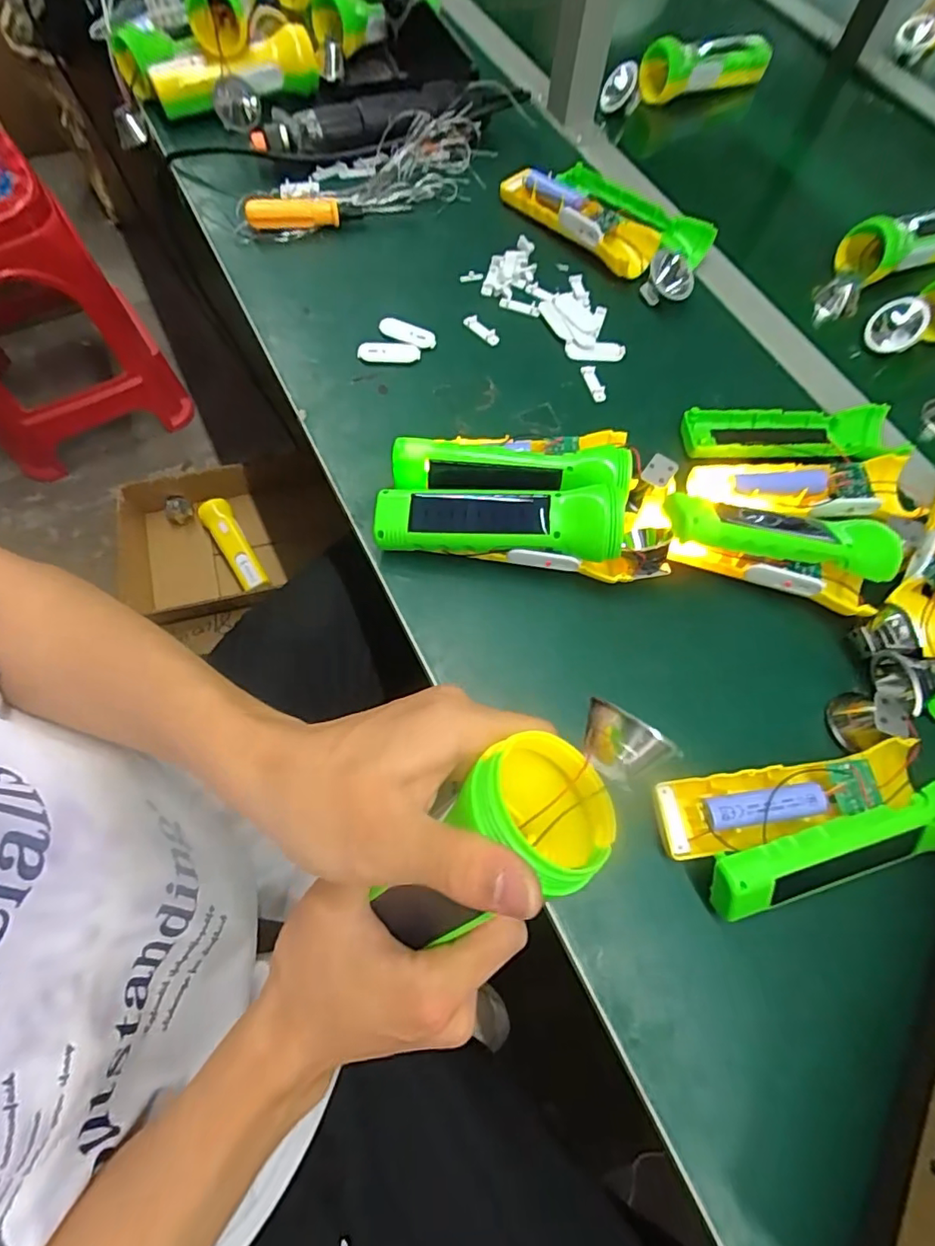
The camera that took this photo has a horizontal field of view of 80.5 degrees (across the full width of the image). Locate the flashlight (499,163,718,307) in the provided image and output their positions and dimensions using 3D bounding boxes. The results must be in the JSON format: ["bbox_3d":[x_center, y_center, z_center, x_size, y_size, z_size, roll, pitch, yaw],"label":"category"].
[{"bbox_3d":[0.135,-0.389,0.526,0.214,0.030,0.106,39,70,12],"label":"flashlight"}]

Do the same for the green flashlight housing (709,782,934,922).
[{"bbox_3d":[0.214,0.125,0.307,0.166,0.041,0.038,-15,69,-9],"label":"green flashlight housing"}]

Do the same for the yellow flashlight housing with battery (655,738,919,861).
[{"bbox_3d":[0.185,0.103,0.321,0.151,0.031,0.041,-7,68,-6],"label":"yellow flashlight housing with battery"}]

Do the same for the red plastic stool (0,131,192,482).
[{"bbox_3d":[-0.905,-0.637,1.132,0.378,0.484,0.331,-29,72,-14],"label":"red plastic stool"}]

